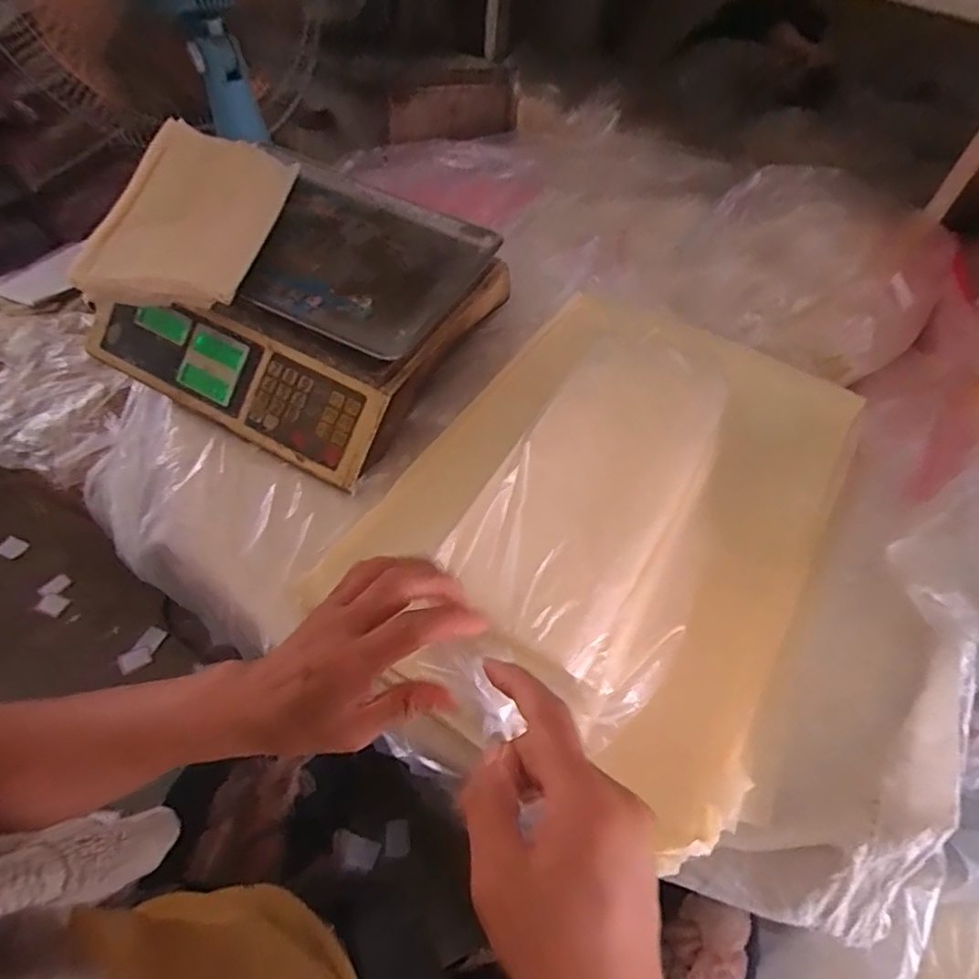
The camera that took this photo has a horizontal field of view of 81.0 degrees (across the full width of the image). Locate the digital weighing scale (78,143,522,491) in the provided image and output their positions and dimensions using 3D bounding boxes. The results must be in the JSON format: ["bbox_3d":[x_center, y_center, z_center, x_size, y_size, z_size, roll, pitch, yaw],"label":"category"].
[{"bbox_3d":[-0.183,-0.191,0.617,0.305,0.122,0.305,26,56,14],"label":"digital weighing scale"}]

